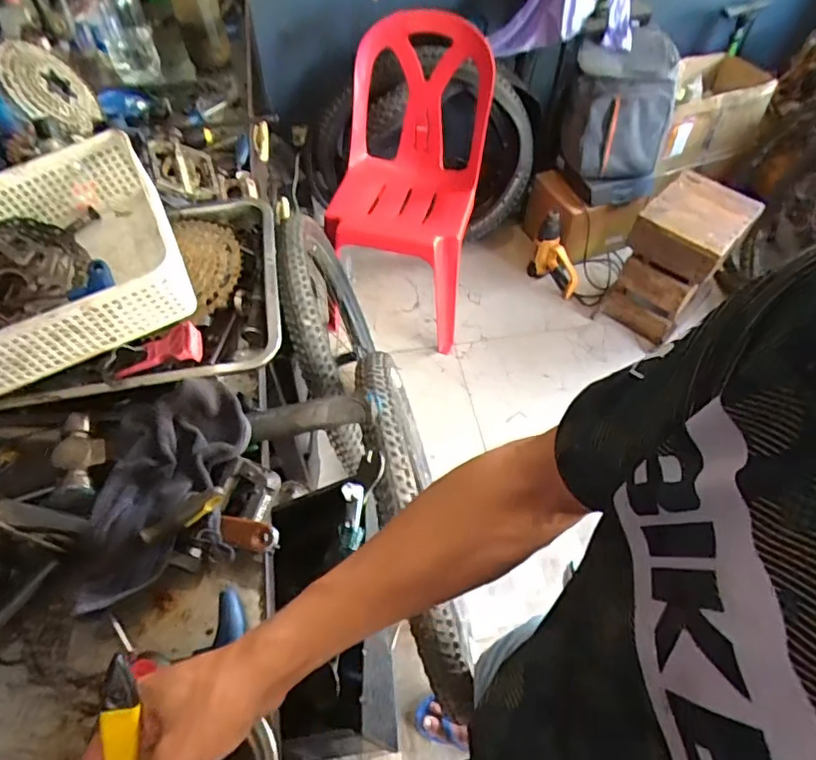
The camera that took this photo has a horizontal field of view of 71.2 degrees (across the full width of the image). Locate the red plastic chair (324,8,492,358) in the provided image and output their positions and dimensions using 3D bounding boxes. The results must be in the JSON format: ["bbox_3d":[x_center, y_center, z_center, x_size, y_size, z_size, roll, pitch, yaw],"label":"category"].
[{"bbox_3d":[0.010,-0.564,1.673,0.396,0.762,0.711,7,53,5],"label":"red plastic chair"}]

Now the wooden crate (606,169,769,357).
[{"bbox_3d":[0.828,-0.366,1.747,0.246,0.389,0.298,38,61,25],"label":"wooden crate"}]

